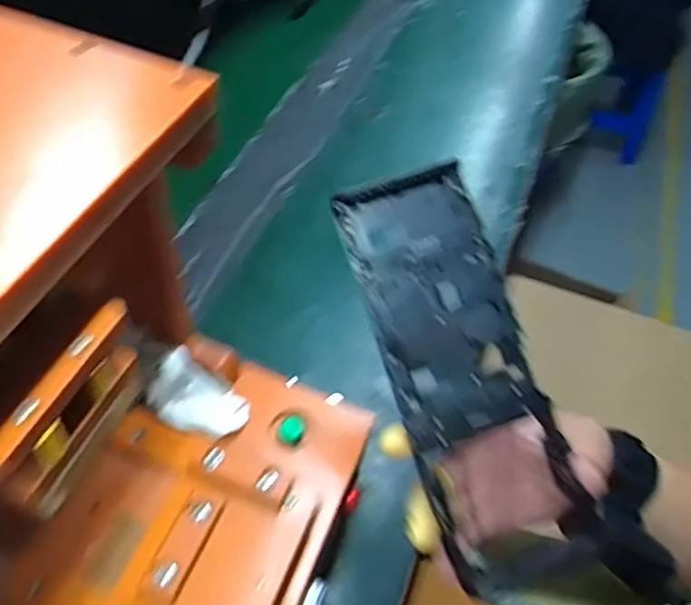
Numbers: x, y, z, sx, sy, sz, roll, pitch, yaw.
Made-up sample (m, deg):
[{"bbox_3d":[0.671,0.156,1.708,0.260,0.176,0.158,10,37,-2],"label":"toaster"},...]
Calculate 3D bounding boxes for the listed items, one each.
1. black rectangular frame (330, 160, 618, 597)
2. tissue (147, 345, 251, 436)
[{"bbox_3d":[0.064,0.038,0.346,0.076,0.009,0.228,-18,84,-5],"label":"black rectangular frame"},{"bbox_3d":[-0.096,0.062,0.411,0.061,0.035,0.043,20,53,11],"label":"tissue"}]

